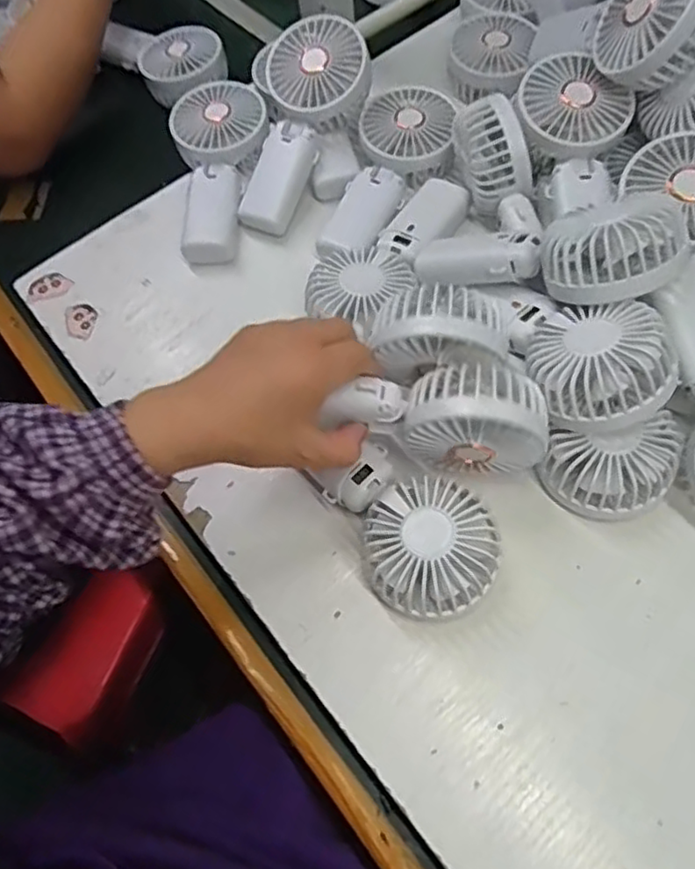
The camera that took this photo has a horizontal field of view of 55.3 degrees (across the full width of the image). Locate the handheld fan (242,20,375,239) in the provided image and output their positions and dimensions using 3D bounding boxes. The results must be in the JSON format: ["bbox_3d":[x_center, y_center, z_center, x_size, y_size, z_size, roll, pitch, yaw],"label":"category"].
[{"bbox_3d":[-0.042,-0.260,0.572,0.081,0.052,0.179,23,92,16],"label":"handheld fan"}]

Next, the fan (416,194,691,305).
[{"bbox_3d":[0.126,-0.122,0.452,0.188,0.041,0.071,11,58,42],"label":"fan"}]

